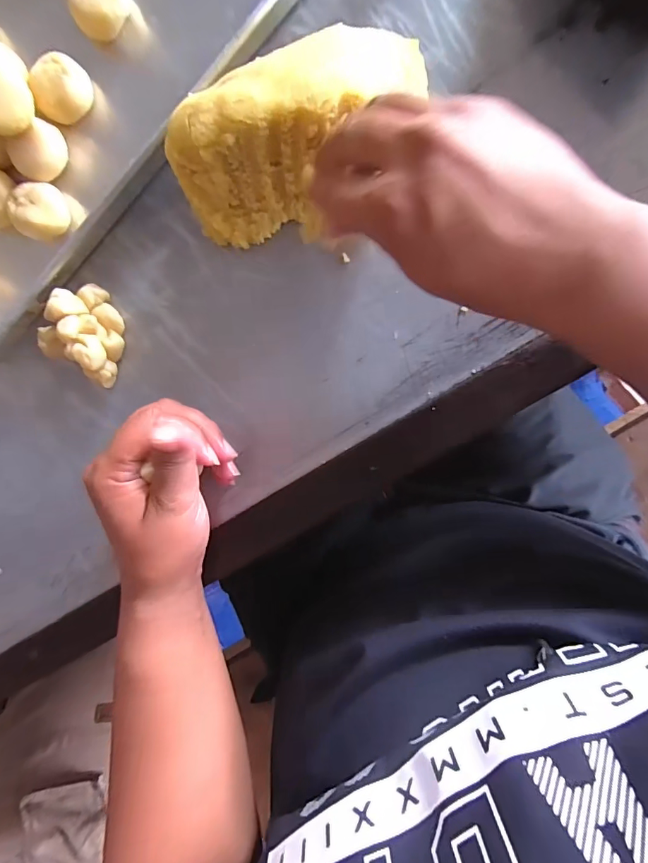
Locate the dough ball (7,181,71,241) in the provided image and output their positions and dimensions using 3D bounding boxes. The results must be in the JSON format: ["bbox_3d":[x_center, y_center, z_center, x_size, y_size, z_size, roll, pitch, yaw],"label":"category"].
[{"bbox_3d":[-0.204,-0.158,0.299,0.031,0.029,0.037,-5,94,9],"label":"dough ball"}]

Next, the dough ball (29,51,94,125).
[{"bbox_3d":[-0.181,-0.236,0.288,0.030,0.033,0.039,43,99,3],"label":"dough ball"}]

